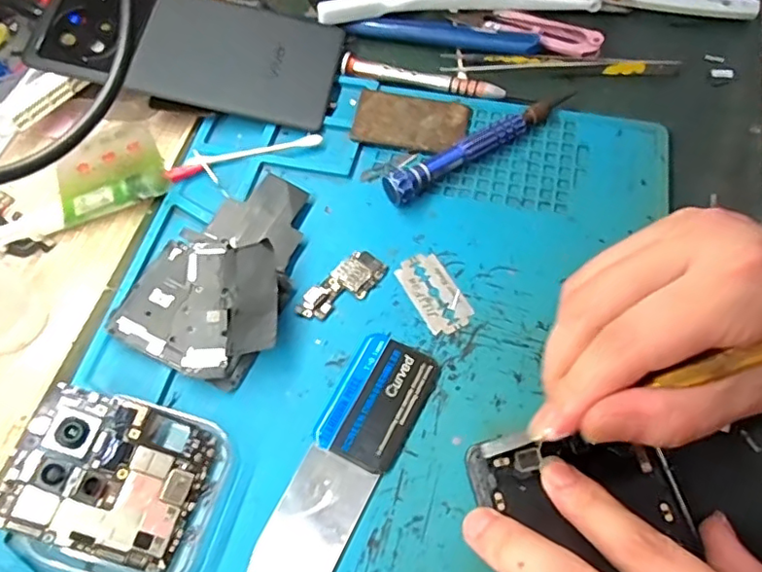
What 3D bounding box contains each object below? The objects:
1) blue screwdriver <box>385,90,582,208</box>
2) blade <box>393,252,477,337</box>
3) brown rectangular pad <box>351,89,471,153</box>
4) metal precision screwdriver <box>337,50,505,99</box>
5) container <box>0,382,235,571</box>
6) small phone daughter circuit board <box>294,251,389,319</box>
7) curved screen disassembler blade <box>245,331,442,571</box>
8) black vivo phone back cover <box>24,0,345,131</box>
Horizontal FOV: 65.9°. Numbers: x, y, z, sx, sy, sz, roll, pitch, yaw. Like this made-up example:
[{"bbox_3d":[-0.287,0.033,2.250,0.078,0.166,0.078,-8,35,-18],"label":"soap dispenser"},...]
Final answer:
[{"bbox_3d":[0.052,-0.079,0.306,0.118,0.017,0.020,-34,67,-16],"label":"blue screwdriver"},{"bbox_3d":[0.024,0.002,0.271,0.022,0.004,0.042,-26,65,-13],"label":"blade"},{"bbox_3d":[0.016,-0.089,0.319,0.059,0.005,0.036,10,63,6],"label":"brown rectangular pad"},{"bbox_3d":[0.024,-0.119,0.333,0.093,0.006,0.013,13,63,7],"label":"metal precision screwdriver"},{"bbox_3d":[-0.098,0.074,0.221,0.069,0.025,0.062,13,63,7],"label":"container"},{"bbox_3d":[-0.018,0.001,0.273,0.021,0.004,0.044,37,69,18],"label":"small phone daughter circuit board"},{"bbox_3d":[-0.017,0.073,0.233,0.035,0.004,0.119,25,65,13],"label":"curved screen disassembler blade"},{"bbox_3d":[-0.104,-0.134,0.324,0.157,0.008,0.070,11,72,-5],"label":"black vivo phone back cover"}]

